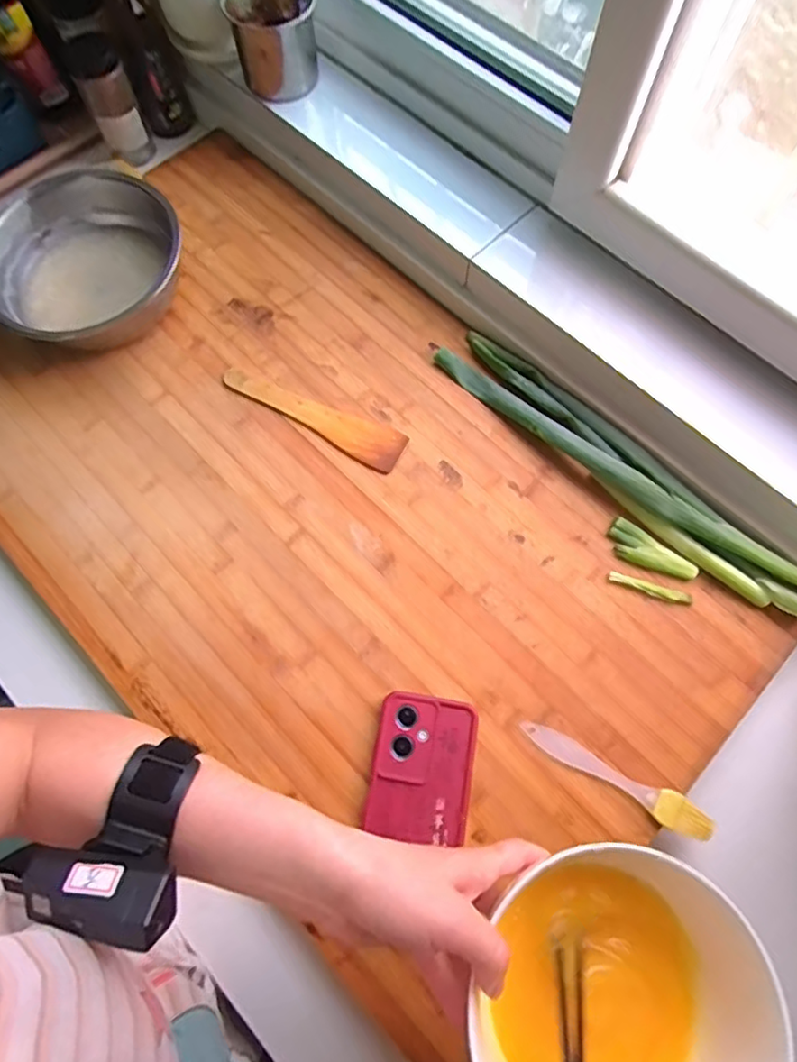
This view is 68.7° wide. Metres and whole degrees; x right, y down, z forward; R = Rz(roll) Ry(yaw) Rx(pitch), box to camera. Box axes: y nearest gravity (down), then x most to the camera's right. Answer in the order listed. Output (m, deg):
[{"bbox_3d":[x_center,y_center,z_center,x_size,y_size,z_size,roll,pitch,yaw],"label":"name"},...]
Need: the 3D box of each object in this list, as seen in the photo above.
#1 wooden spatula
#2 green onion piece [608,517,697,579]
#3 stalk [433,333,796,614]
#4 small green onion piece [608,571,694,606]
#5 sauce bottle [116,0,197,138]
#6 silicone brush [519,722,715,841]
[{"bbox_3d":[-0.084,-0.119,0.577,0.193,0.005,0.045,30,72,11],"label":"wooden spatula"},{"bbox_3d":[0.227,0.022,0.528,0.082,0.009,0.031,36,74,13],"label":"green onion piece"},{"bbox_3d":[0.207,-0.069,0.550,0.393,0.031,0.069,42,76,14],"label":"stalk"},{"bbox_3d":[0.225,0.052,0.520,0.073,0.004,0.011,16,70,7],"label":"small green onion piece"},{"bbox_3d":[-0.264,-0.504,0.604,0.057,0.179,0.061,-19,70,-6],"label":"sauce bottle"},{"bbox_3d":[0.173,0.195,0.463,0.156,0.008,0.026,30,72,11],"label":"silicone brush"}]

